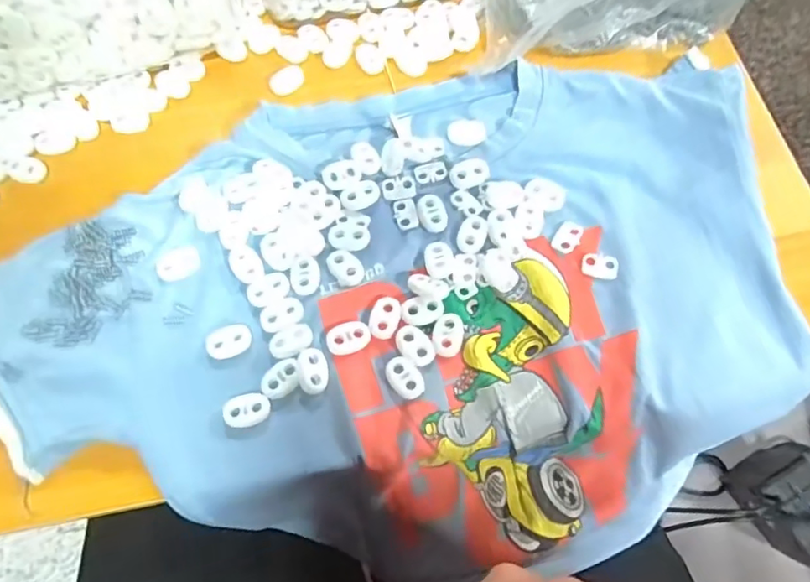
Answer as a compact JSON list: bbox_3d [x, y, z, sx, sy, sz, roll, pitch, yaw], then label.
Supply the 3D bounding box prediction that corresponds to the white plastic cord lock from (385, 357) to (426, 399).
[{"bbox_3d":[0.000,0.042,0.278,0.015,0.004,0.023,-37,72,-13],"label":"white plastic cord lock"}]

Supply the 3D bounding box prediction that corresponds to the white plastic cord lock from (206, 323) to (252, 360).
[{"bbox_3d":[-0.089,0.025,0.287,0.021,0.005,0.016,-19,69,-7],"label":"white plastic cord lock"}]

